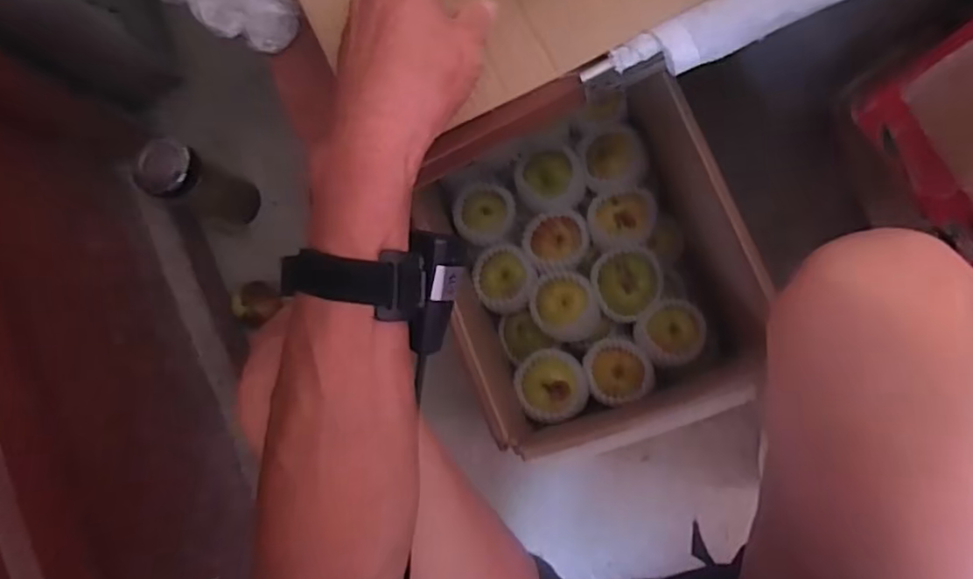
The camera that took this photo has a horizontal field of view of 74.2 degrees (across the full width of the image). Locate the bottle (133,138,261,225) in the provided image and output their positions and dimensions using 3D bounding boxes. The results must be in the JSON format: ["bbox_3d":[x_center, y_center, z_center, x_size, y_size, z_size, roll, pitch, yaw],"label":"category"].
[{"bbox_3d":[-0.368,-0.136,0.838,0.053,0.194,0.065,28,90,10],"label":"bottle"}]

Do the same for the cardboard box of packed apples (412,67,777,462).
[{"bbox_3d":[0.101,-0.024,0.687,0.256,0.197,0.354,-20,83,6],"label":"cardboard box of packed apples"}]

